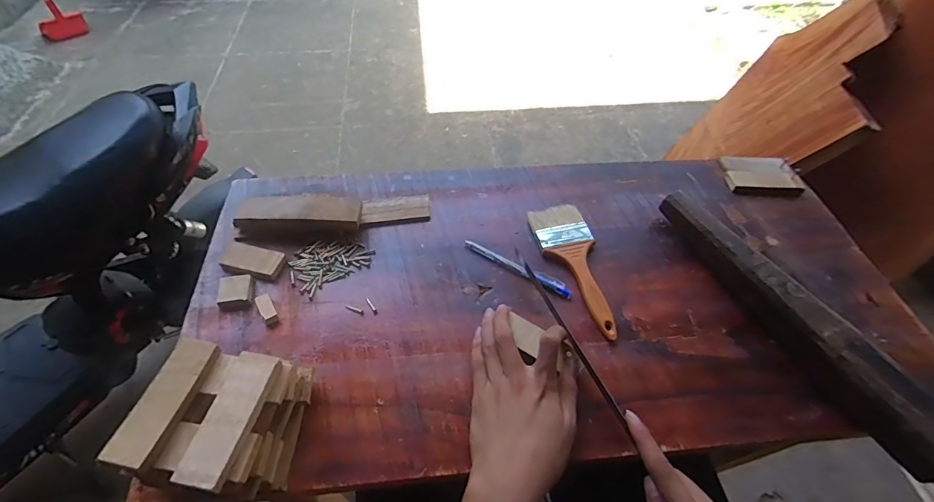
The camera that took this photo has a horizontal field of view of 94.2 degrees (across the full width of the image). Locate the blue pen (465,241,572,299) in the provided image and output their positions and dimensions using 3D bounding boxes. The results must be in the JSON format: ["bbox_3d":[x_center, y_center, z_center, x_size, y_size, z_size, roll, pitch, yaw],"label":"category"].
[{"bbox_3d":[0.059,0.019,0.508,0.136,0.009,0.017,25,55,15],"label":"blue pen"}]

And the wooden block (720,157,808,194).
[{"bbox_3d":[0.424,-0.112,0.628,0.106,0.014,0.069,4,52,-1],"label":"wooden block"}]

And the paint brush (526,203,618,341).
[{"bbox_3d":[0.134,0.016,0.511,0.066,0.018,0.183,-13,54,-13],"label":"paint brush"}]

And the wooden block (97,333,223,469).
[{"bbox_3d":[-0.229,0.113,0.329,0.037,0.012,0.095,8,52,6],"label":"wooden block"}]

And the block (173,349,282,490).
[{"bbox_3d":[-0.180,0.125,0.330,0.037,0.010,0.098,9,52,7],"label":"block"}]

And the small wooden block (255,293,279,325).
[{"bbox_3d":[-0.212,0.062,0.461,0.015,0.012,0.033,-25,58,-21],"label":"small wooden block"}]

